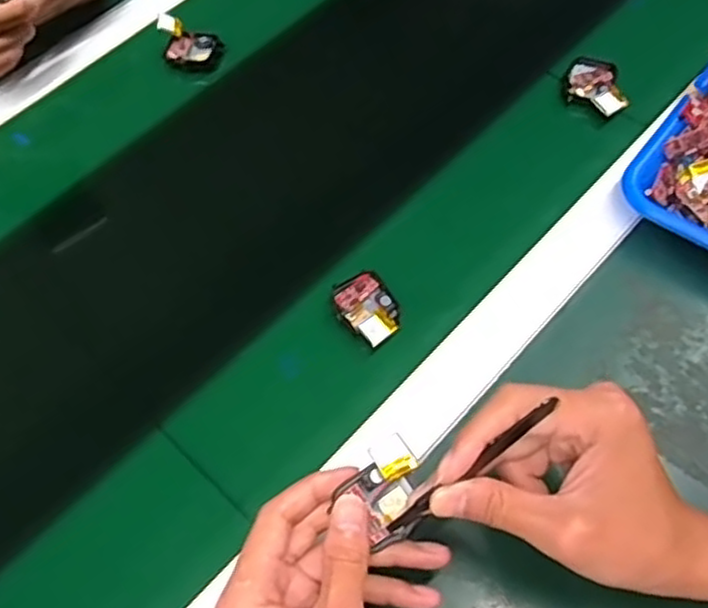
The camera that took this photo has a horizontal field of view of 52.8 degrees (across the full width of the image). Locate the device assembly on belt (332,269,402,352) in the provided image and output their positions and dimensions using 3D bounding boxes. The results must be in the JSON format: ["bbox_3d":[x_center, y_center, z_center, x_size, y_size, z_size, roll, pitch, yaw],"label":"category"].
[{"bbox_3d":[0.010,0.003,0.473,0.037,0.012,0.052,-27,64,-11],"label":"device assembly on belt"}]

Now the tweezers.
[{"bbox_3d":[0.053,0.079,0.335,0.102,0.016,0.006,-42,62,20],"label":"tweezers"}]

